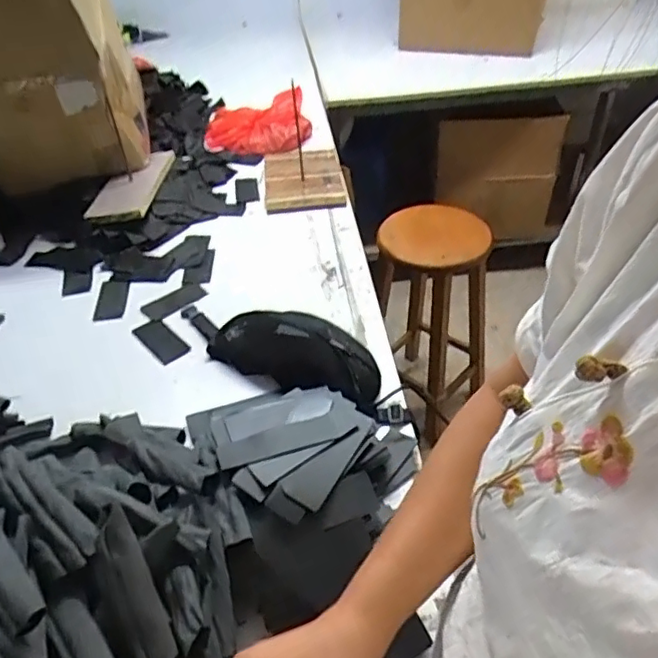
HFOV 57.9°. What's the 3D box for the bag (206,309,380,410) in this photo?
[{"bbox_3d":[-0.040,0.031,0.939,0.294,0.039,0.158,21,47,25],"label":"bag"}]

